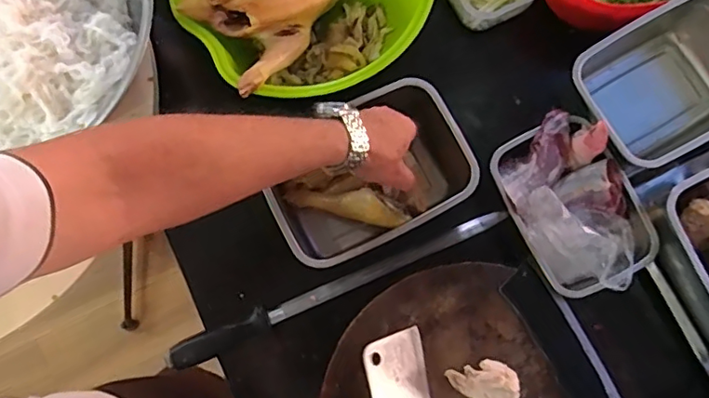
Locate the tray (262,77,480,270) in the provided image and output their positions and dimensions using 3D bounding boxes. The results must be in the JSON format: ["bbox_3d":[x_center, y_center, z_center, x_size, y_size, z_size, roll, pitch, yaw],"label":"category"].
[{"bbox_3d":[0.019,-0.023,0.619,0.216,0.092,0.146,-28,80,-5],"label":"tray"}]

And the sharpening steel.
[{"bbox_3d":[-0.015,0.100,0.641,0.405,0.025,0.029,-23,80,-5],"label":"sharpening steel"}]

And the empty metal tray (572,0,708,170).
[{"bbox_3d":[0.356,-0.129,0.648,0.214,0.095,0.150,-28,80,-6],"label":"empty metal tray"}]

